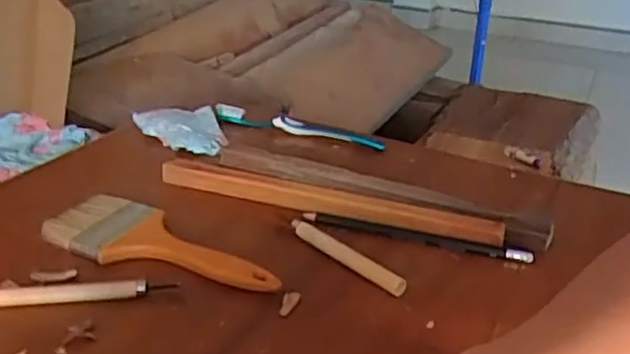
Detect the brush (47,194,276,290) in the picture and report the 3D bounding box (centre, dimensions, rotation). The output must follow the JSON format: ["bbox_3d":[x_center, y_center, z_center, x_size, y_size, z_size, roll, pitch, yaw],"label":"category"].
[{"bbox_3d":[-0.110,0.051,0.465,0.187,0.015,0.064,15,29,26],"label":"brush"}]

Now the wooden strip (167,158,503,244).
[{"bbox_3d":[0.006,0.018,0.526,0.286,0.022,0.021,11,28,19],"label":"wooden strip"}]

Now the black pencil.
[{"bbox_3d":[0.076,0.044,0.492,0.172,0.009,0.013,10,27,17],"label":"black pencil"}]

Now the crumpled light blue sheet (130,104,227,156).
[{"bbox_3d":[-0.127,-0.053,0.656,0.075,0.021,0.109,-17,32,-33],"label":"crumpled light blue sheet"}]

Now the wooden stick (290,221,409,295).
[{"bbox_3d":[0.021,0.056,0.463,0.010,0.012,0.109,-21,34,-37],"label":"wooden stick"}]

